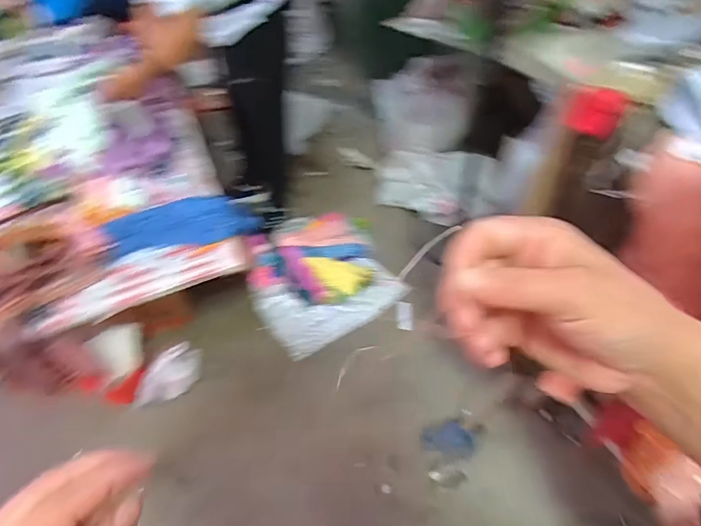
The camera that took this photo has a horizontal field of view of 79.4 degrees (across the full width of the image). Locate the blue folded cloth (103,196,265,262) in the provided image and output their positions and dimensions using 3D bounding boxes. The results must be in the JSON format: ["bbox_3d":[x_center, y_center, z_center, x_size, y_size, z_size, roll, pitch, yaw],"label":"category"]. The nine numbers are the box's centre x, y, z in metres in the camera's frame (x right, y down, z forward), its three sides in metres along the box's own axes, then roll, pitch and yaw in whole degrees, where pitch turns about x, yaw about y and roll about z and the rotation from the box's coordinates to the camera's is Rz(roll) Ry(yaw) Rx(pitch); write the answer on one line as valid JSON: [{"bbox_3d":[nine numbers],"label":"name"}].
[{"bbox_3d":[-0.432,-0.083,1.094,0.343,0.114,0.142,-14,52,-10],"label":"blue folded cloth"}]

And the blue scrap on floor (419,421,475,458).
[{"bbox_3d":[0.294,0.537,1.286,0.153,0.026,0.100,-6,62,9],"label":"blue scrap on floor"}]

